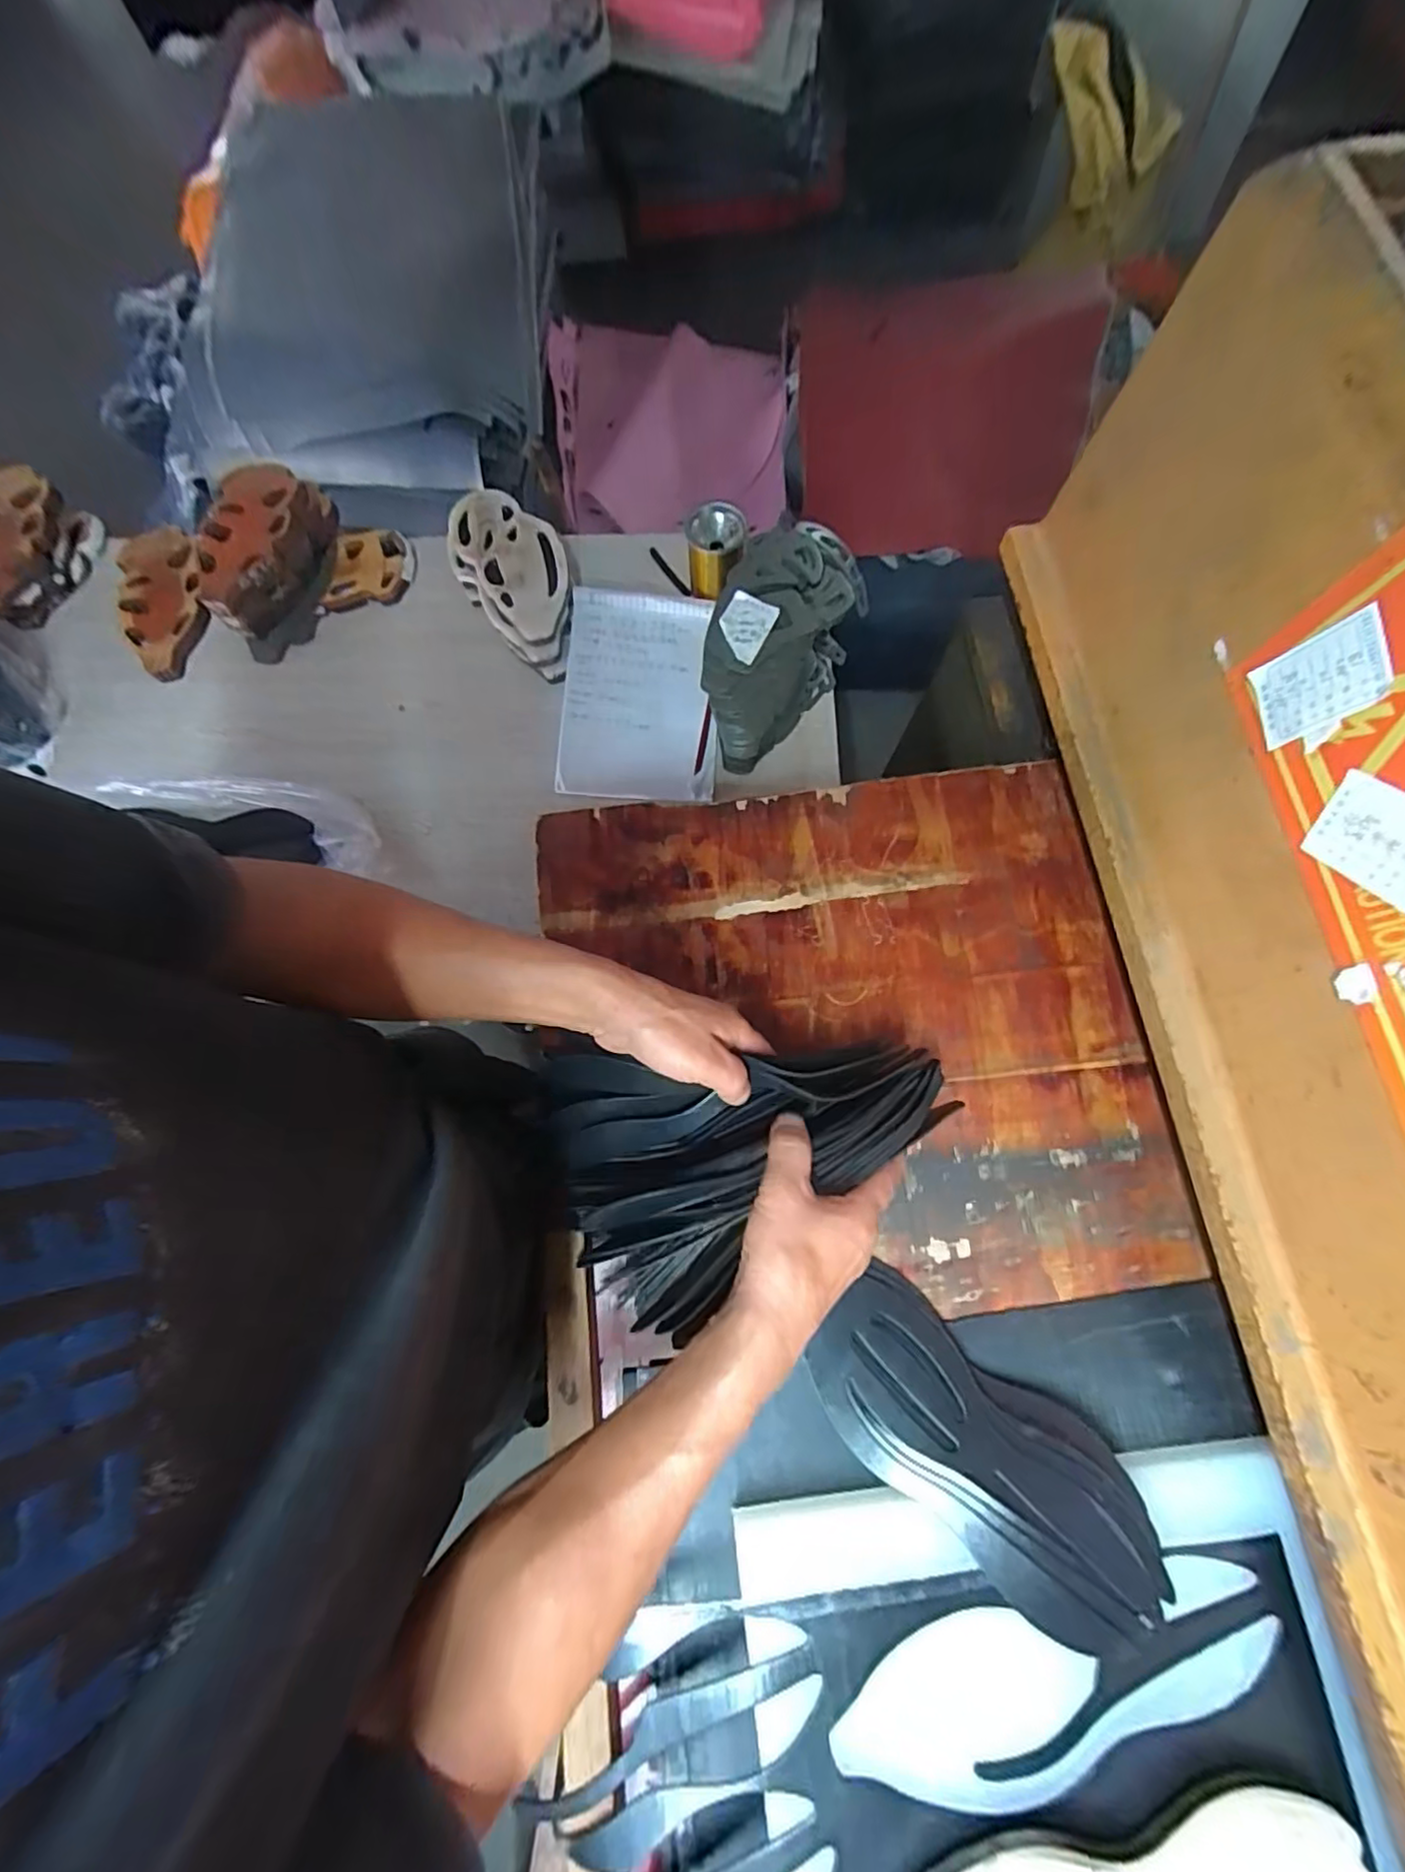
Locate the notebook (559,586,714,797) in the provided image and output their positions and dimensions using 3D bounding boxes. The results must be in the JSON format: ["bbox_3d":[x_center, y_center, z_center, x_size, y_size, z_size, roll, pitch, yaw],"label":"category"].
[{"bbox_3d":[-0.077,-0.298,0.780,0.186,0.035,0.279,3,75,1],"label":"notebook"}]

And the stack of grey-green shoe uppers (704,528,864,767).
[{"bbox_3d":[0.075,-0.317,0.703,0.133,0.151,0.251,28,77,8],"label":"stack of grey-green shoe uppers"}]

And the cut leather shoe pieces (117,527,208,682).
[{"bbox_3d":[-0.694,-0.434,0.813,0.107,0.030,0.216,-18,75,-5],"label":"cut leather shoe pieces"}]

